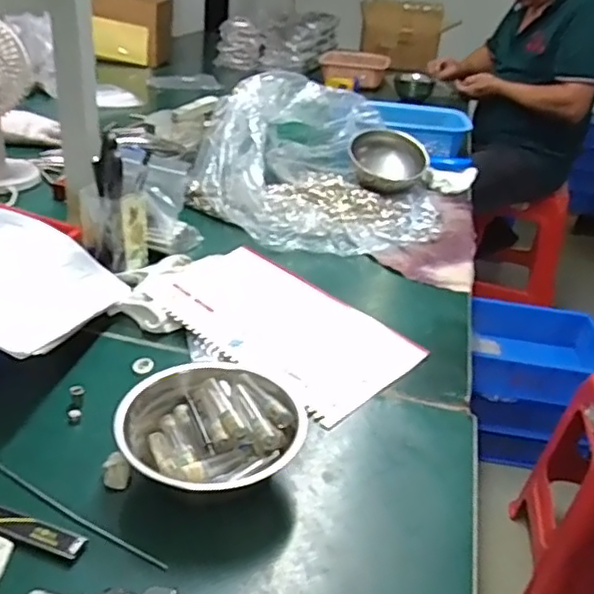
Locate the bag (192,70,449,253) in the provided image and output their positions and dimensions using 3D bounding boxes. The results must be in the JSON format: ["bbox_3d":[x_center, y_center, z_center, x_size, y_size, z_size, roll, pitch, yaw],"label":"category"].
[{"bbox_3d":[0.049,-0.234,0.948,0.350,0.132,0.431,10,29,8],"label":"bag"}]

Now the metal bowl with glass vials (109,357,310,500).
[{"bbox_3d":[-0.060,0.099,0.438,0.124,0.048,0.105,-19,37,-36],"label":"metal bowl with glass vials"}]

